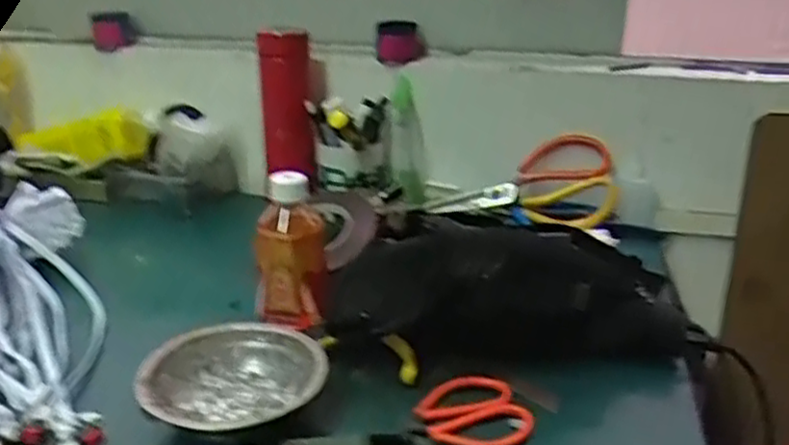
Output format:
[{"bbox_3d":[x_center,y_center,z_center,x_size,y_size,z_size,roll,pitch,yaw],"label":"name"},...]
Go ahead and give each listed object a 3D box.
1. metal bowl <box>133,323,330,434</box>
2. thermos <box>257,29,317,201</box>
[{"bbox_3d":[-0.118,0.116,0.525,0.125,0.032,0.125,0,21,0],"label":"metal bowl"},{"bbox_3d":[-0.124,-0.120,0.835,0.058,0.193,0.050,-2,21,-7],"label":"thermos"}]

